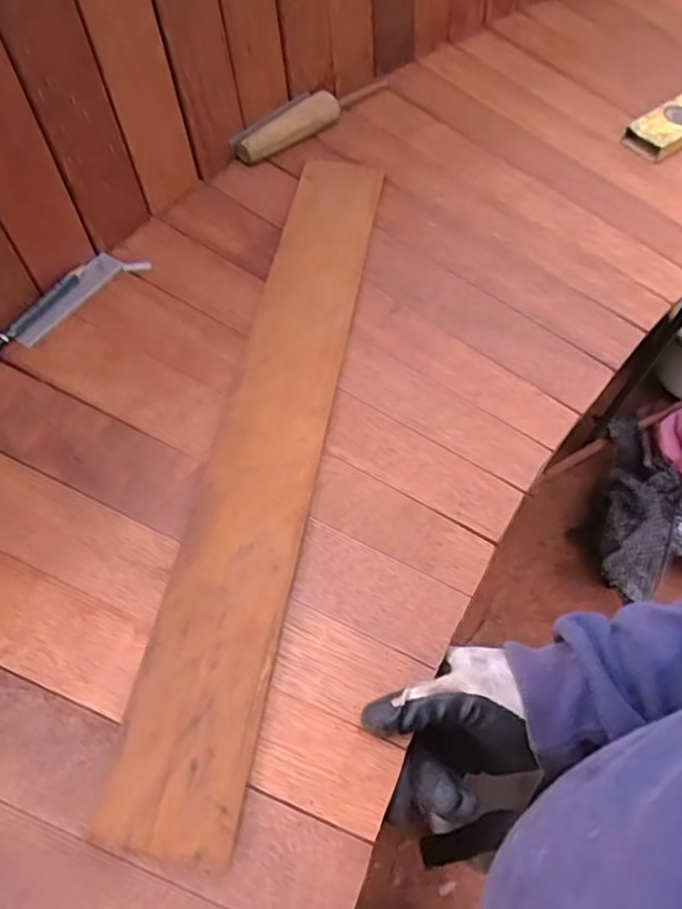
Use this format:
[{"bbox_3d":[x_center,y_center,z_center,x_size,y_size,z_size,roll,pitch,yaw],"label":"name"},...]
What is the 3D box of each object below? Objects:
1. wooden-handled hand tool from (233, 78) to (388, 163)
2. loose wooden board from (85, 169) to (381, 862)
[{"bbox_3d":[-0.028,-0.362,0.670,0.029,0.032,0.206,38,65,17],"label":"wooden-handled hand tool"},{"bbox_3d":[-0.050,-0.030,0.494,0.080,0.012,0.579,10,60,2],"label":"loose wooden board"}]

